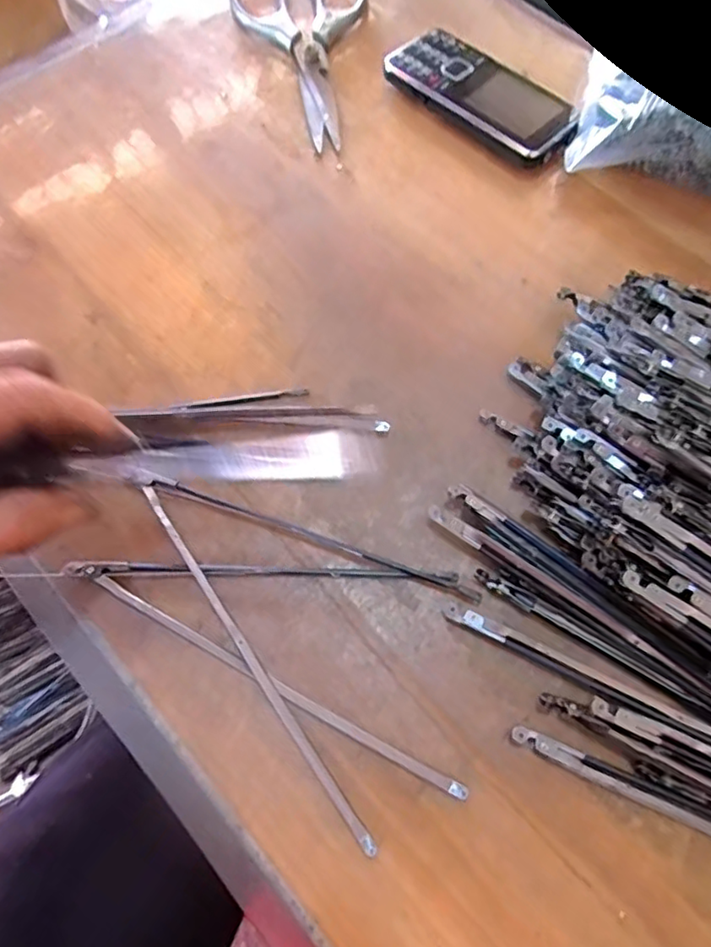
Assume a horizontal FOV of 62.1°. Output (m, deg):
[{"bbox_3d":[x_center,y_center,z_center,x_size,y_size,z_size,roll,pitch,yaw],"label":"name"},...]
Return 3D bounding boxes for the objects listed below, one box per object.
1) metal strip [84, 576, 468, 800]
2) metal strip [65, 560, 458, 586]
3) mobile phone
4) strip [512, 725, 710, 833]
[{"bbox_3d":[-0.035,0.086,0.243,0.173,0.006,0.006,26,70,11],"label":"metal strip"},{"bbox_3d":[-0.040,0.044,0.260,0.168,0.007,0.008,1,67,1],"label":"metal strip"},{"bbox_3d":[0.082,-0.237,0.373,0.049,0.018,0.126,-43,73,-16],"label":"mobile phone"},{"bbox_3d":[0.150,0.137,0.218,0.188,0.005,0.008,22,69,9],"label":"strip"}]

